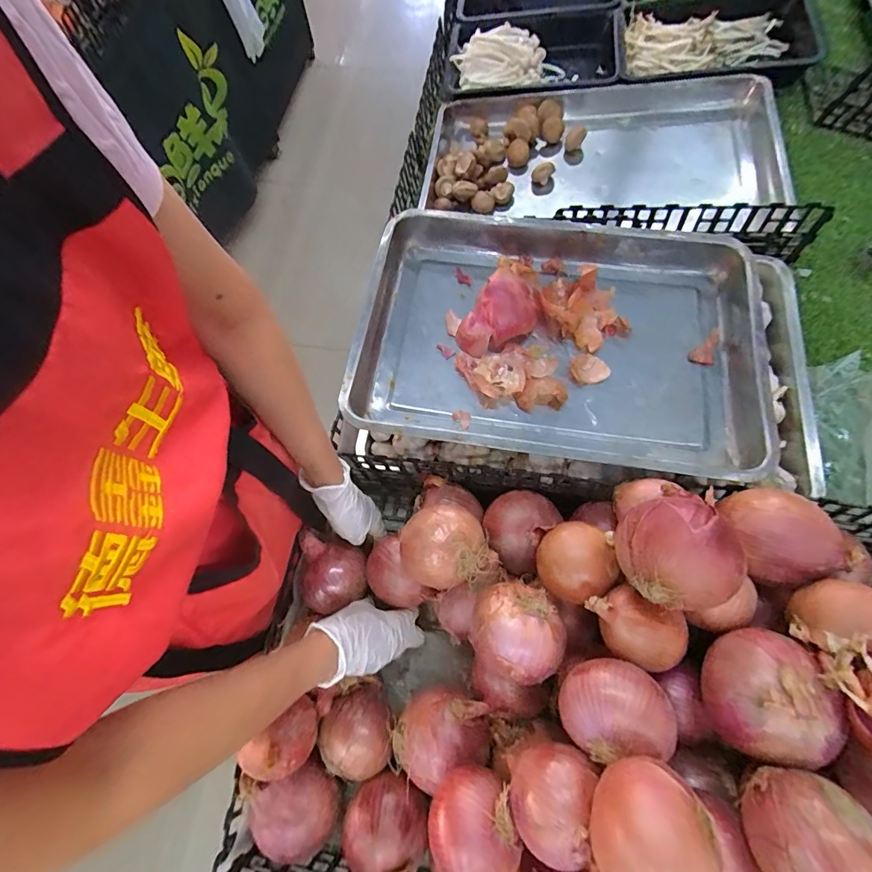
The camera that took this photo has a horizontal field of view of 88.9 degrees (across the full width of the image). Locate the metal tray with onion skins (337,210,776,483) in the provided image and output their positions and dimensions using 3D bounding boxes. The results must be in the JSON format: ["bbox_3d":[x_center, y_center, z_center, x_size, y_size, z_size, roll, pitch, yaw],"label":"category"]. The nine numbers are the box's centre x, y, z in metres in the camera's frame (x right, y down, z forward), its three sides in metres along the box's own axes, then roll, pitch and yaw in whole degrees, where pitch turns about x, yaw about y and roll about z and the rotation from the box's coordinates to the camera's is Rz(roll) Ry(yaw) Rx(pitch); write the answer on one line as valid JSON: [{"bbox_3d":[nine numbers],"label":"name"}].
[{"bbox_3d":[0.172,-0.129,0.588,0.536,0.066,0.349,9,70,6],"label":"metal tray with onion skins"}]

